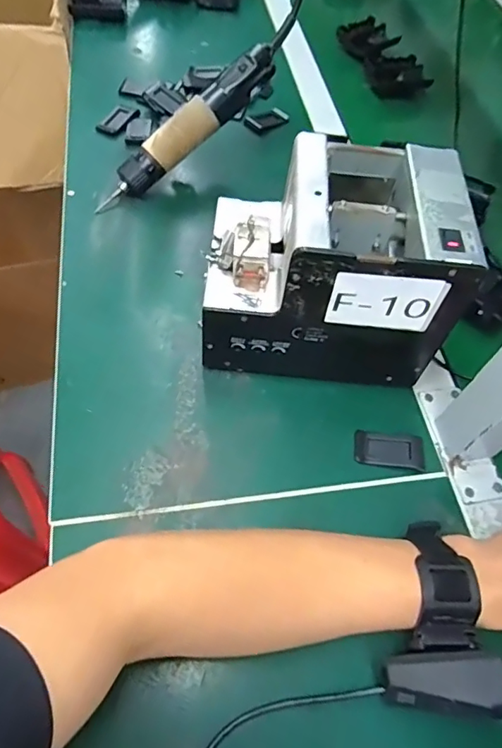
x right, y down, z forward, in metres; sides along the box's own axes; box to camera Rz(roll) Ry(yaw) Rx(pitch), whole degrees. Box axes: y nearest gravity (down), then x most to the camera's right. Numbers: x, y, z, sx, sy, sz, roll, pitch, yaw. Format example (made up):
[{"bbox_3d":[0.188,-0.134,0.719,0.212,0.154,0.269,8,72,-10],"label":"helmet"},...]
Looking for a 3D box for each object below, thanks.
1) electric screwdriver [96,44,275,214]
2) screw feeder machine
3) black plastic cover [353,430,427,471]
[{"bbox_3d":[-0.063,-0.250,0.518,0.225,0.029,0.029,-43,70,-2],"label":"electric screwdriver"},{"bbox_3d":[0.057,-0.086,0.405,0.173,0.147,0.125,4,60,-2],"label":"screw feeder machine"},{"bbox_3d":[0.110,0.060,0.404,0.055,0.008,0.028,7,60,0],"label":"black plastic cover"}]

